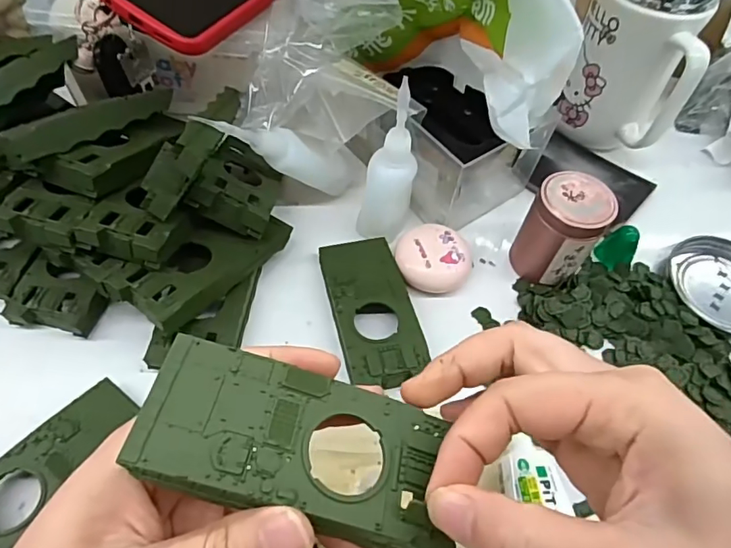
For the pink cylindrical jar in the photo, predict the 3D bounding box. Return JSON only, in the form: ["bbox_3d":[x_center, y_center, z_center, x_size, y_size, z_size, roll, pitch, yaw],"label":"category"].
[{"bbox_3d":[0.123,-0.027,0.328,0.043,0.061,0.042,2,56,-3],"label":"pink cylindrical jar"}]

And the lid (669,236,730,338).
[{"bbox_3d":[0.248,0.009,0.350,0.073,0.010,0.077,2,56,-3],"label":"lid"}]

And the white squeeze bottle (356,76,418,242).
[{"bbox_3d":[0.016,-0.063,0.319,0.030,0.107,0.034,11,57,3],"label":"white squeeze bottle"}]

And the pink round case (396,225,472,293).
[{"bbox_3d":[0.044,-0.008,0.335,0.047,0.024,0.043,2,56,-3],"label":"pink round case"}]

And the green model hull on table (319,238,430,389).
[{"bbox_3d":[0.004,0.022,0.313,0.047,0.022,0.104,-9,58,-10],"label":"green model hull on table"}]

